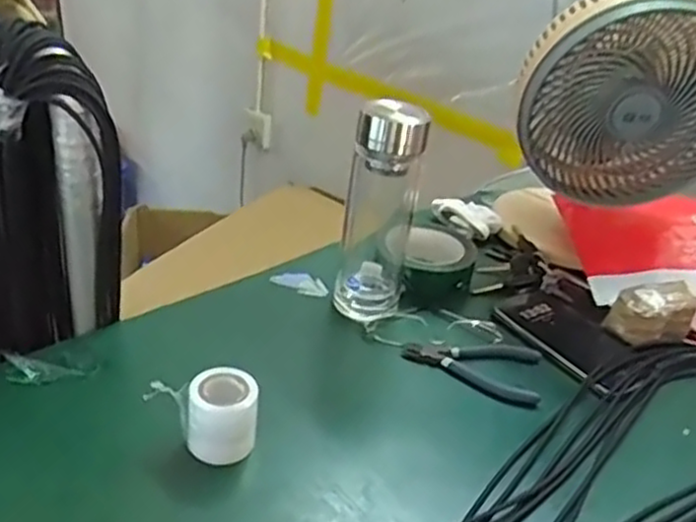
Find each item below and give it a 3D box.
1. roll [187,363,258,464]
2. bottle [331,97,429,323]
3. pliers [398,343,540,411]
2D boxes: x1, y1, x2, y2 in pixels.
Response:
[{"bbox_3d":[-0.094,0.120,0.559,0.050,0.064,0.046,5,30,-3],"label":"roll"},{"bbox_3d":[0.030,-0.045,0.711,0.066,0.213,0.063,7,30,0],"label":"bottle"},{"bbox_3d":[0.114,0.098,0.690,0.124,0.014,0.075,11,30,6],"label":"pliers"}]

